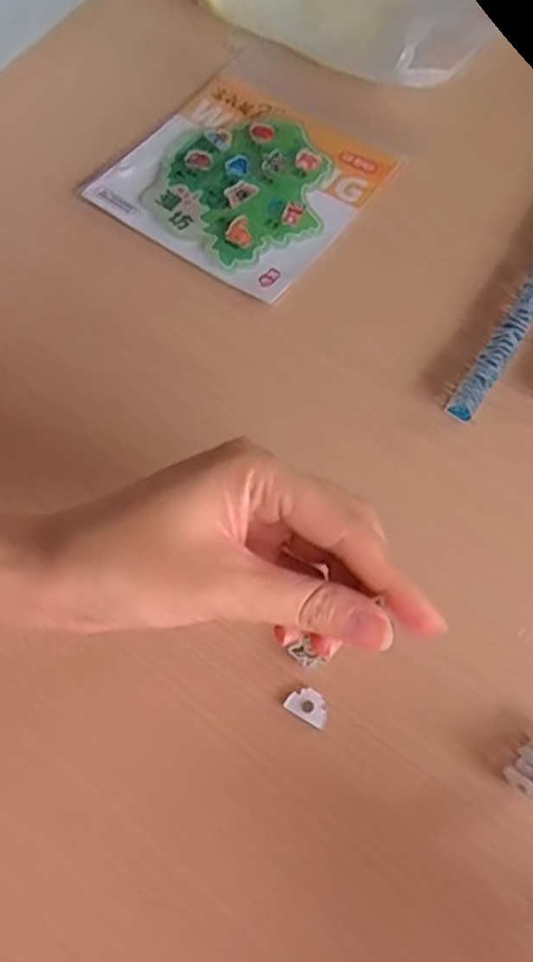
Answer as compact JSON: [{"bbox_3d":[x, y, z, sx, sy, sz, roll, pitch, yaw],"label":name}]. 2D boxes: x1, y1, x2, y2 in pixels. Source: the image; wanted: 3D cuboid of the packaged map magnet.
[{"bbox_3d":[-0.009,-0.182,0.395,0.133,0.005,0.142,34,72,14],"label":"packaged map magnet"}]

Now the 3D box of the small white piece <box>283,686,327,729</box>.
[{"bbox_3d":[0.017,0.091,0.274,0.017,0.004,0.012,30,71,13],"label":"small white piece"}]

